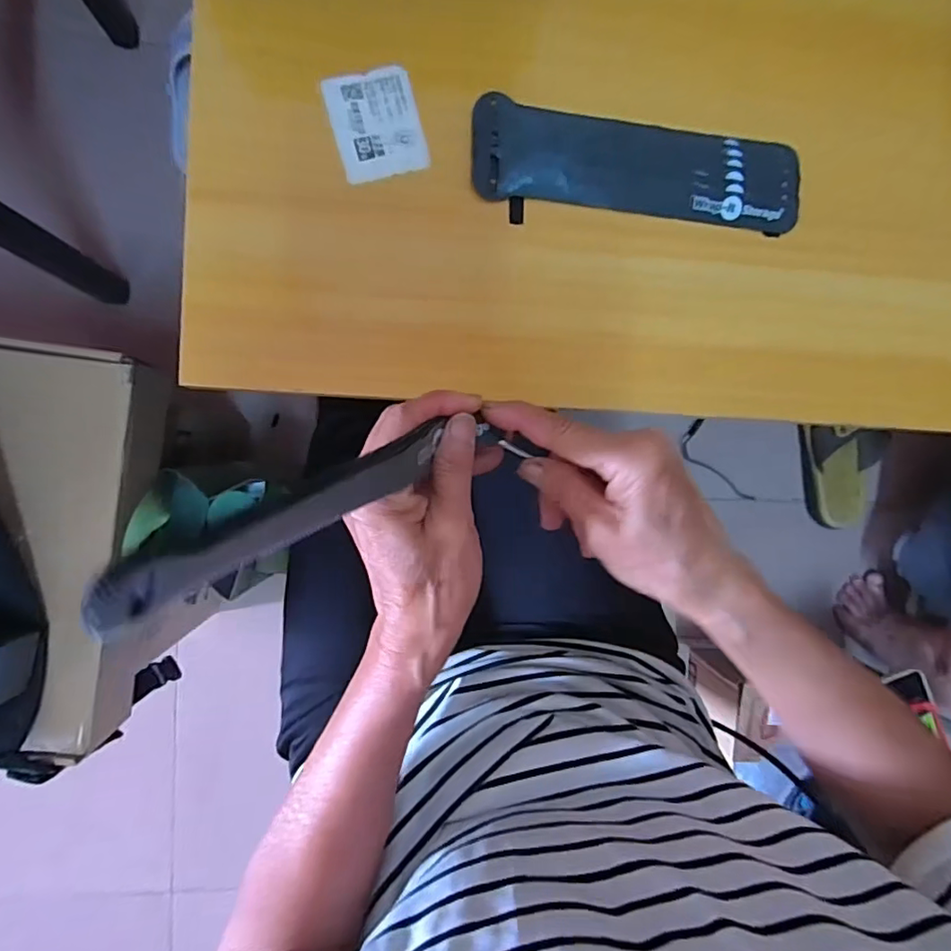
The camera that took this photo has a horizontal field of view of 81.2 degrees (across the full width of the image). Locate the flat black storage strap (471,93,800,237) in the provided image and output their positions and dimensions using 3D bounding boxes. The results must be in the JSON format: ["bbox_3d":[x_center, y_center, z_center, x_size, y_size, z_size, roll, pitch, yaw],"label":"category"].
[{"bbox_3d":[0.098,-0.182,0.330,0.197,0.012,0.057,4,89,-9],"label":"flat black storage strap"}]

